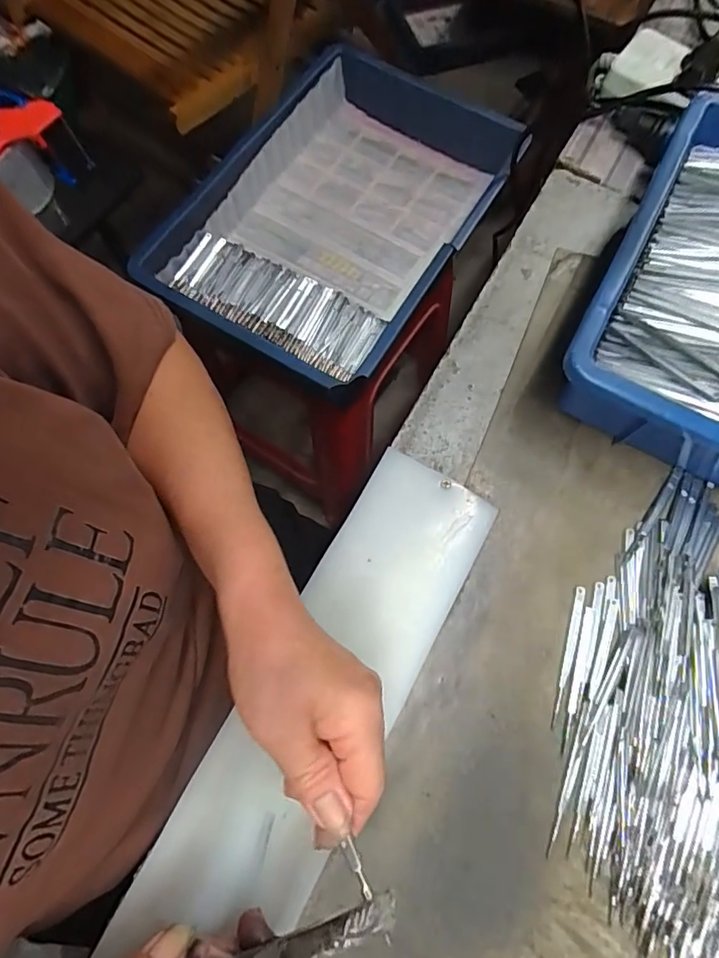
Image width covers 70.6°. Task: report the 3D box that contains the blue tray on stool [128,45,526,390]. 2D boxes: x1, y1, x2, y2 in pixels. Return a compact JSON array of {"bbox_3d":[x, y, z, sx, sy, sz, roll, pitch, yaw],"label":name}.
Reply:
[{"bbox_3d":[-0.025,-0.313,0.618,0.290,0.081,0.416,32,74,8],"label":"blue tray on stool"}]

